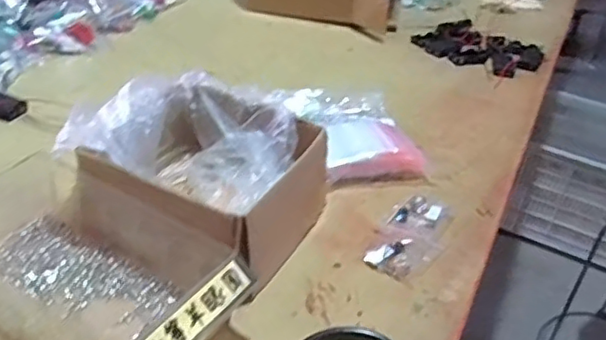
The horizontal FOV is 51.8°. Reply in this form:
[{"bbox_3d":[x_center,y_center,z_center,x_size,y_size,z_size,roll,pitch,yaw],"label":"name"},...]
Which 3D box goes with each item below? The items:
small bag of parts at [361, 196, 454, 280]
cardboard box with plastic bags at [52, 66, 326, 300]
[{"bbox_3d":[0.108,0.062,0.603,0.057,0.013,0.121,20,36,20],"label":"small bag of parts"},{"bbox_3d":[-0.090,-0.002,0.583,0.194,0.103,0.195,20,36,20],"label":"cardboard box with plastic bags"}]

